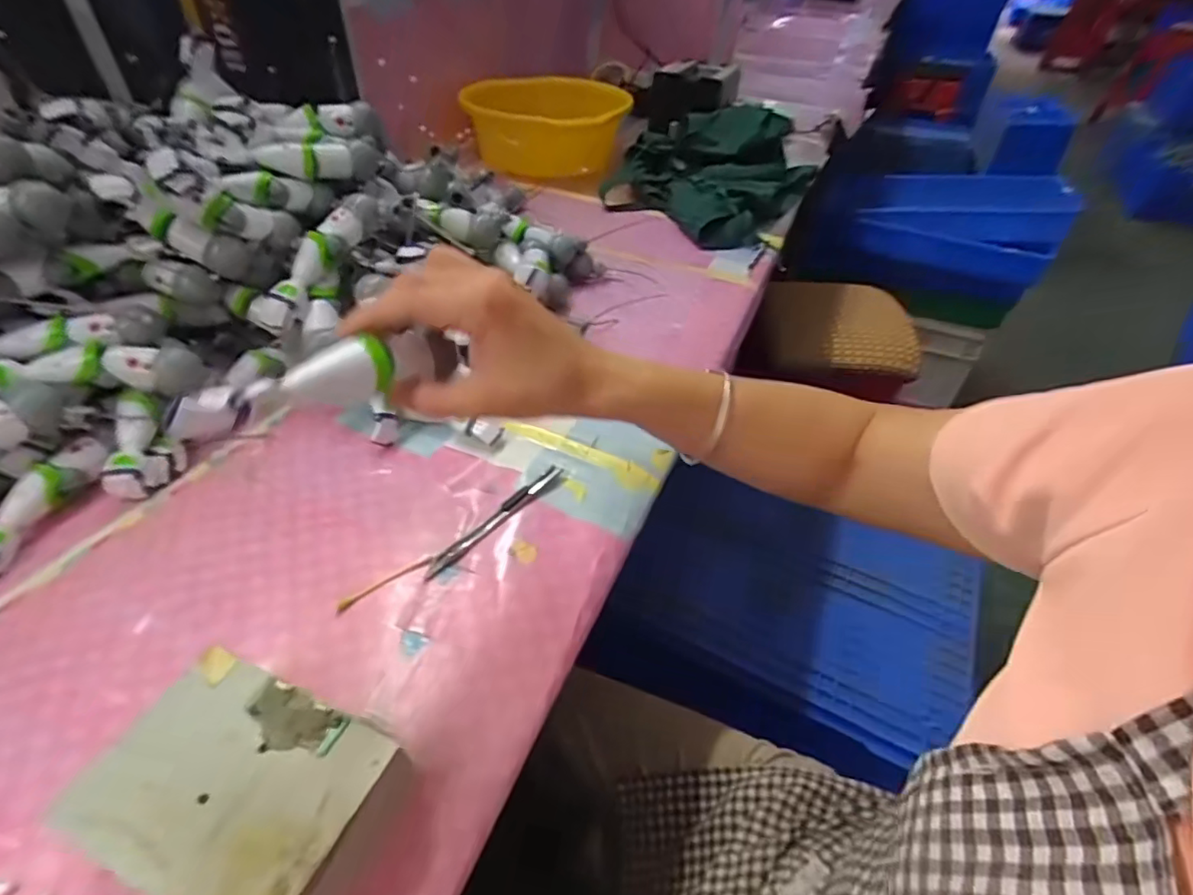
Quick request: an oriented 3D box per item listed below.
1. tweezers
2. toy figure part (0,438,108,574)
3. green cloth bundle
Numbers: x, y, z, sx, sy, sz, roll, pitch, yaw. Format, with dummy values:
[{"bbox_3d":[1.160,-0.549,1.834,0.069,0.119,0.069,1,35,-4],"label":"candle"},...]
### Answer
[{"bbox_3d":[-0.075,0.052,0.451,0.015,0.007,0.136,33,51,27],"label":"tweezers"},{"bbox_3d":[-0.405,0.041,0.422,0.026,0.032,0.118,9,44,6],"label":"toy figure part"},{"bbox_3d":[0.183,-0.452,0.943,0.267,0.092,0.369,25,48,21],"label":"green cloth bundle"}]

